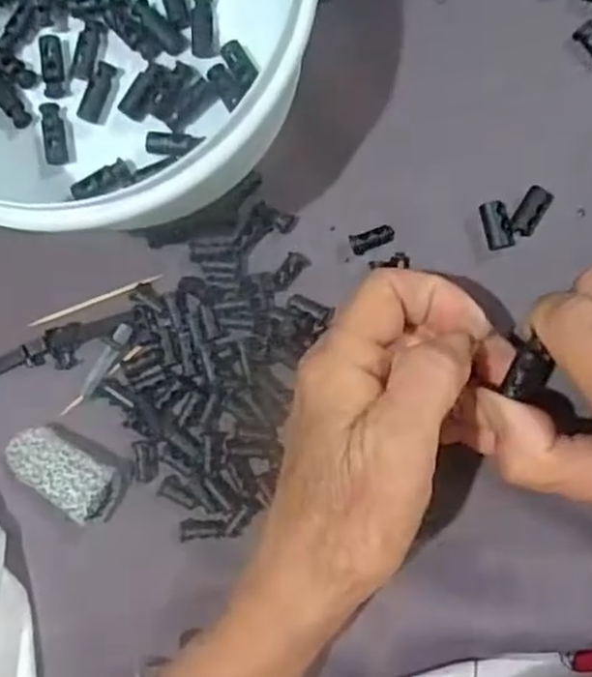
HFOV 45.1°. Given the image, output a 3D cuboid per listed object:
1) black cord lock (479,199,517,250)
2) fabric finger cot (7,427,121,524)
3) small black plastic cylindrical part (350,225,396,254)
[{"bbox_3d":[0.078,-0.044,0.279,0.010,0.007,0.019,-15,88,5],"label":"black cord lock"},{"bbox_3d":[-0.095,0.054,0.289,0.045,0.016,0.025,27,92,5],"label":"fabric finger cot"},{"bbox_3d":[0.030,-0.040,0.285,0.018,0.006,0.008,-23,88,5],"label":"small black plastic cylindrical part"}]

